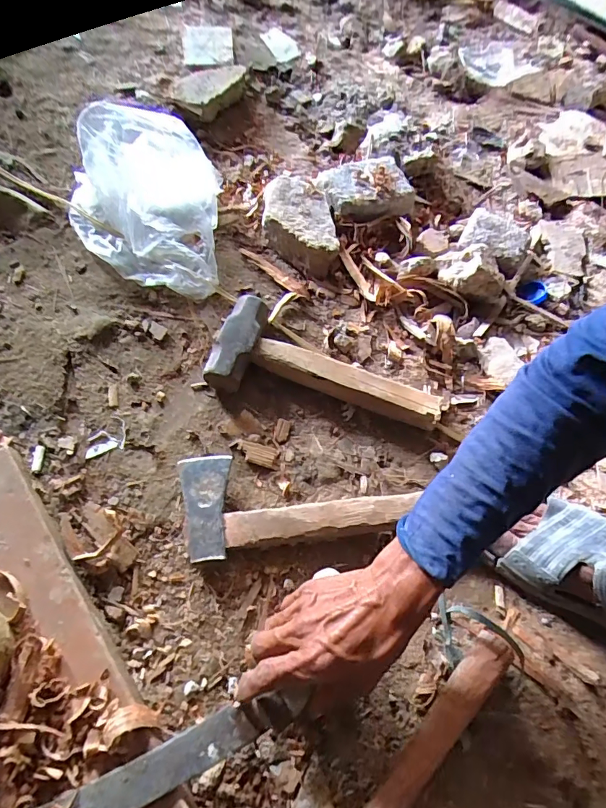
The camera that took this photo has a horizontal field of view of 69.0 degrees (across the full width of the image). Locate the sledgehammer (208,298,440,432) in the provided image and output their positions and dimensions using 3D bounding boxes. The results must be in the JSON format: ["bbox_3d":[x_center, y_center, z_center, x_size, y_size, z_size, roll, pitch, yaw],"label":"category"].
[{"bbox_3d":[0.032,-0.046,0.522,0.264,0.052,0.116,13,63,3],"label":"sledgehammer"}]

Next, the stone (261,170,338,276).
[{"bbox_3d":[-0.006,-0.263,0.641,0.098,0.044,0.167,-11,64,-10],"label":"stone"}]

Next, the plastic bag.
[{"bbox_3d":[-0.216,-0.266,0.579,0.201,0.078,0.234,1,63,-4],"label":"plastic bag"}]

